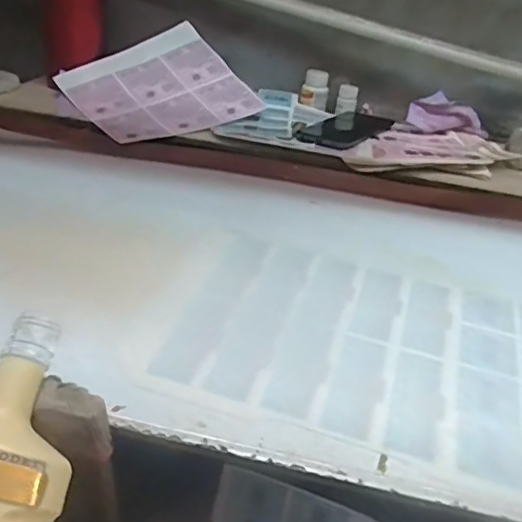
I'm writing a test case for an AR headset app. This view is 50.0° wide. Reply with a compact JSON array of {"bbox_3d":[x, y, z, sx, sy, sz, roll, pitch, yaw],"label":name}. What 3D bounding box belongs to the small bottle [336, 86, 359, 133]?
[{"bbox_3d":[0.127,-0.229,0.841,0.031,0.062,0.021,10,40,4],"label":"small bottle"}]

